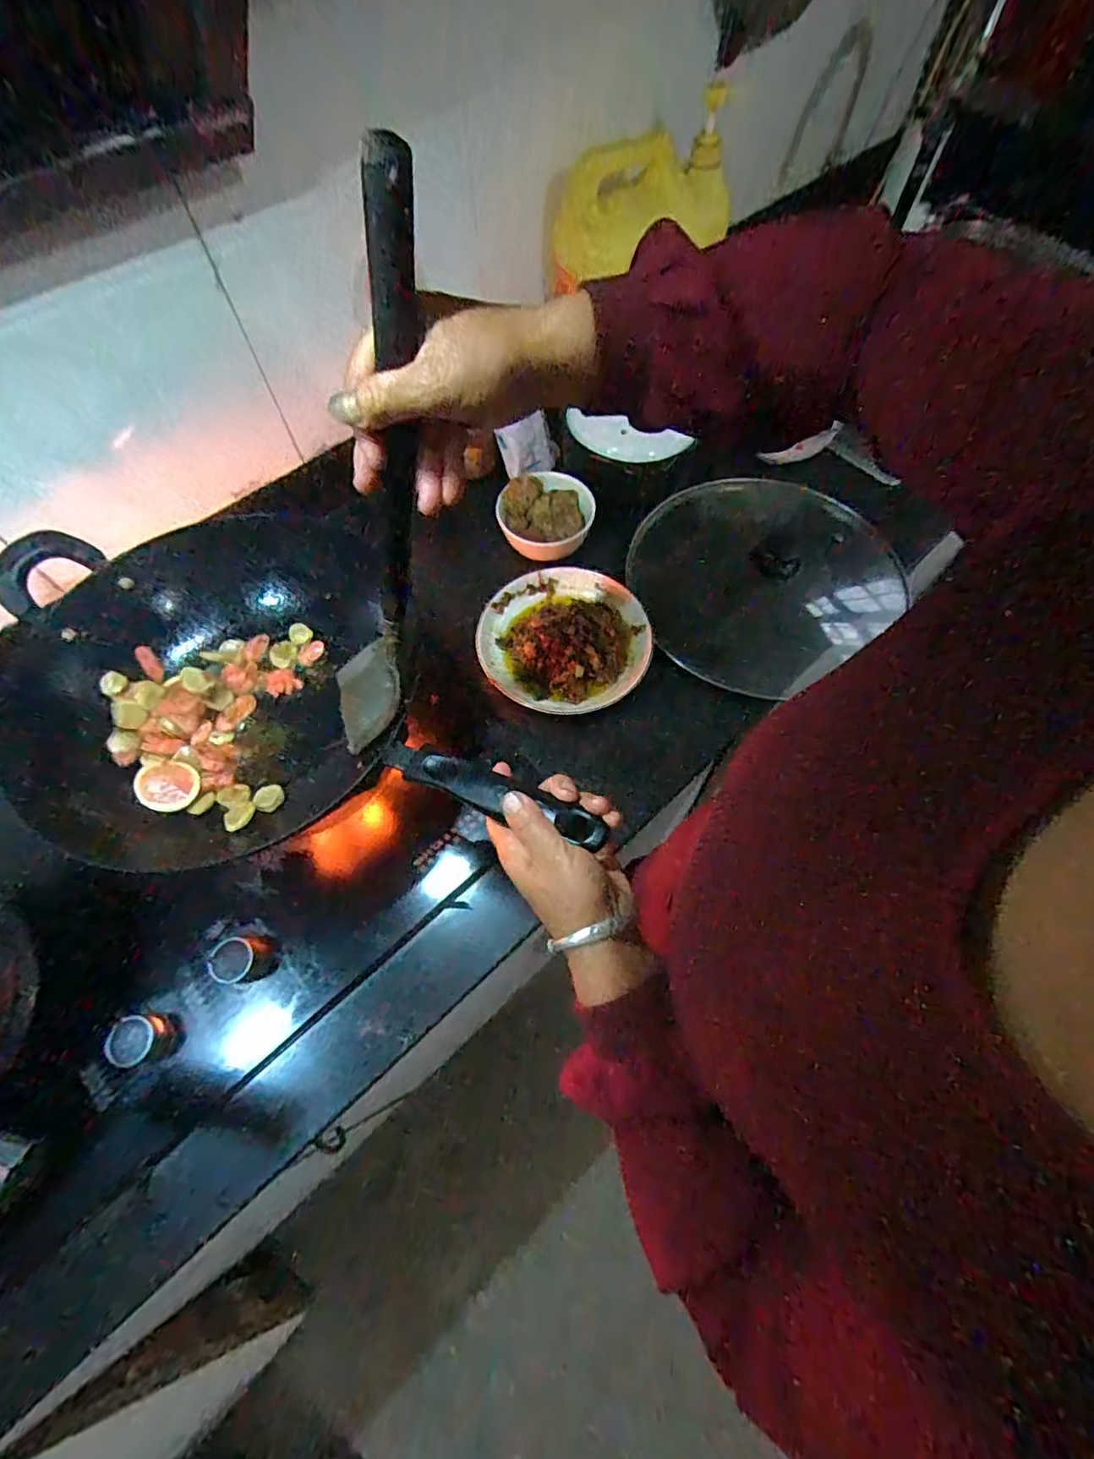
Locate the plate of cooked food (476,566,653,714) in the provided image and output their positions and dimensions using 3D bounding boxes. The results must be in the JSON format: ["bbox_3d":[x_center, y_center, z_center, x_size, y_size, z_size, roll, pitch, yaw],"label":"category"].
[{"bbox_3d":[0.019,-0.109,0.664,0.191,0.039,0.182,0,64,1],"label":"plate of cooked food"}]

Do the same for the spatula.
[{"bbox_3d":[-0.122,-0.123,0.381,0.052,0.395,0.086,-13,63,-23],"label":"spatula"}]

